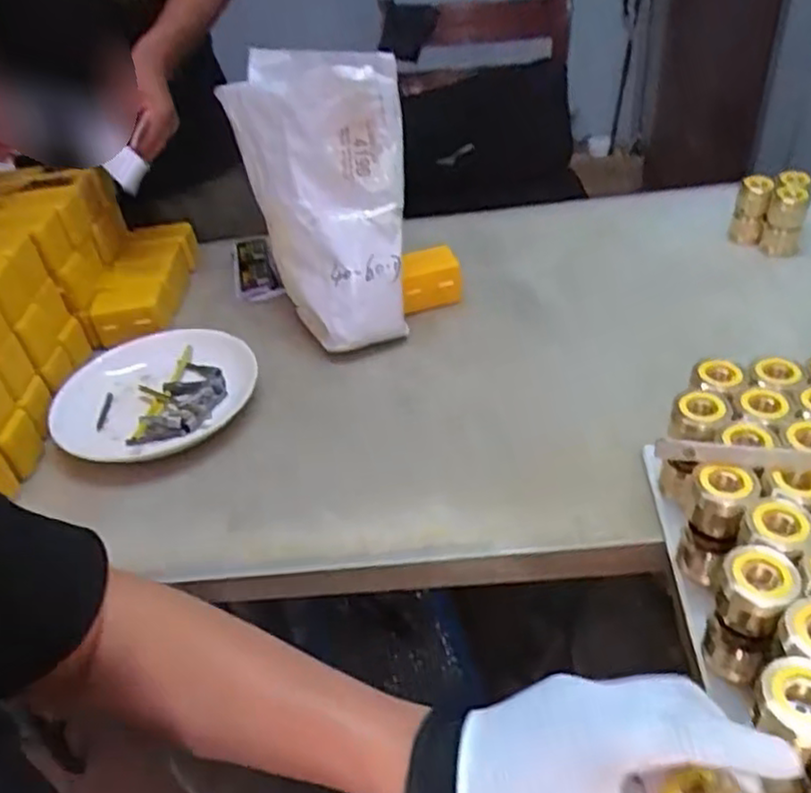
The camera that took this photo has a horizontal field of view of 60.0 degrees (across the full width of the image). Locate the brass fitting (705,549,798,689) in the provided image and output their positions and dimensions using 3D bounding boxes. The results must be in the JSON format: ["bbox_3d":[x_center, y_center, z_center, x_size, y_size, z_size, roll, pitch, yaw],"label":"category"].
[{"bbox_3d":[0.209,0.134,0.431,0.037,0.089,0.039,20,46,30],"label":"brass fitting"}]

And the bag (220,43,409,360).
[{"bbox_3d":[-0.076,-0.199,0.735,0.158,0.285,0.147,-14,39,-8],"label":"bag"}]

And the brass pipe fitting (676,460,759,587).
[{"bbox_3d":[0.212,0.091,0.484,0.035,0.093,0.037,16,44,27],"label":"brass pipe fitting"}]

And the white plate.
[{"bbox_3d":[-0.259,-0.006,0.731,0.196,0.031,0.196,-5,38,4],"label":"white plate"}]

